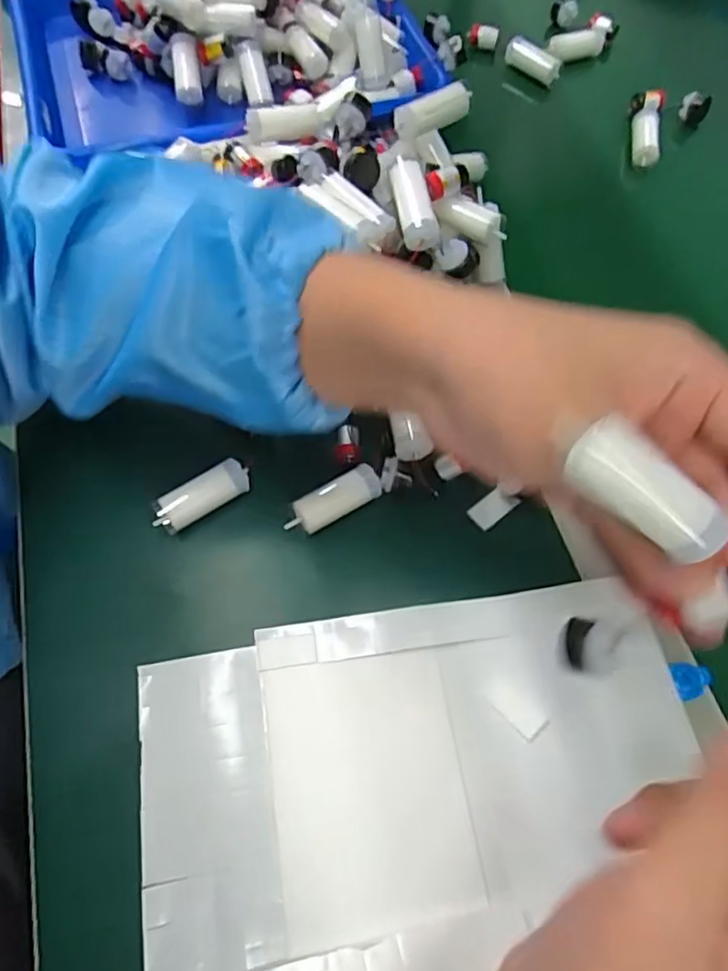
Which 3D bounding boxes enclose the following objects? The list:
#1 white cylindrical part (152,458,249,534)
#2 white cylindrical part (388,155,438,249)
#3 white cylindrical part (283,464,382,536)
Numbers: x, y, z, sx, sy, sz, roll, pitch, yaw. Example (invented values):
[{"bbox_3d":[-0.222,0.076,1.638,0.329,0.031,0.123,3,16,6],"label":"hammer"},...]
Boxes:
[{"bbox_3d":[-0.090,0.007,0.346,0.054,0.020,0.018,-27,68,-14],"label":"white cylindrical part"},{"bbox_3d":[0.029,-0.163,0.357,0.020,0.015,0.055,-14,84,-9],"label":"white cylindrical part"},{"bbox_3d":[-0.018,0.010,0.349,0.056,0.015,0.019,-26,67,-14],"label":"white cylindrical part"}]

